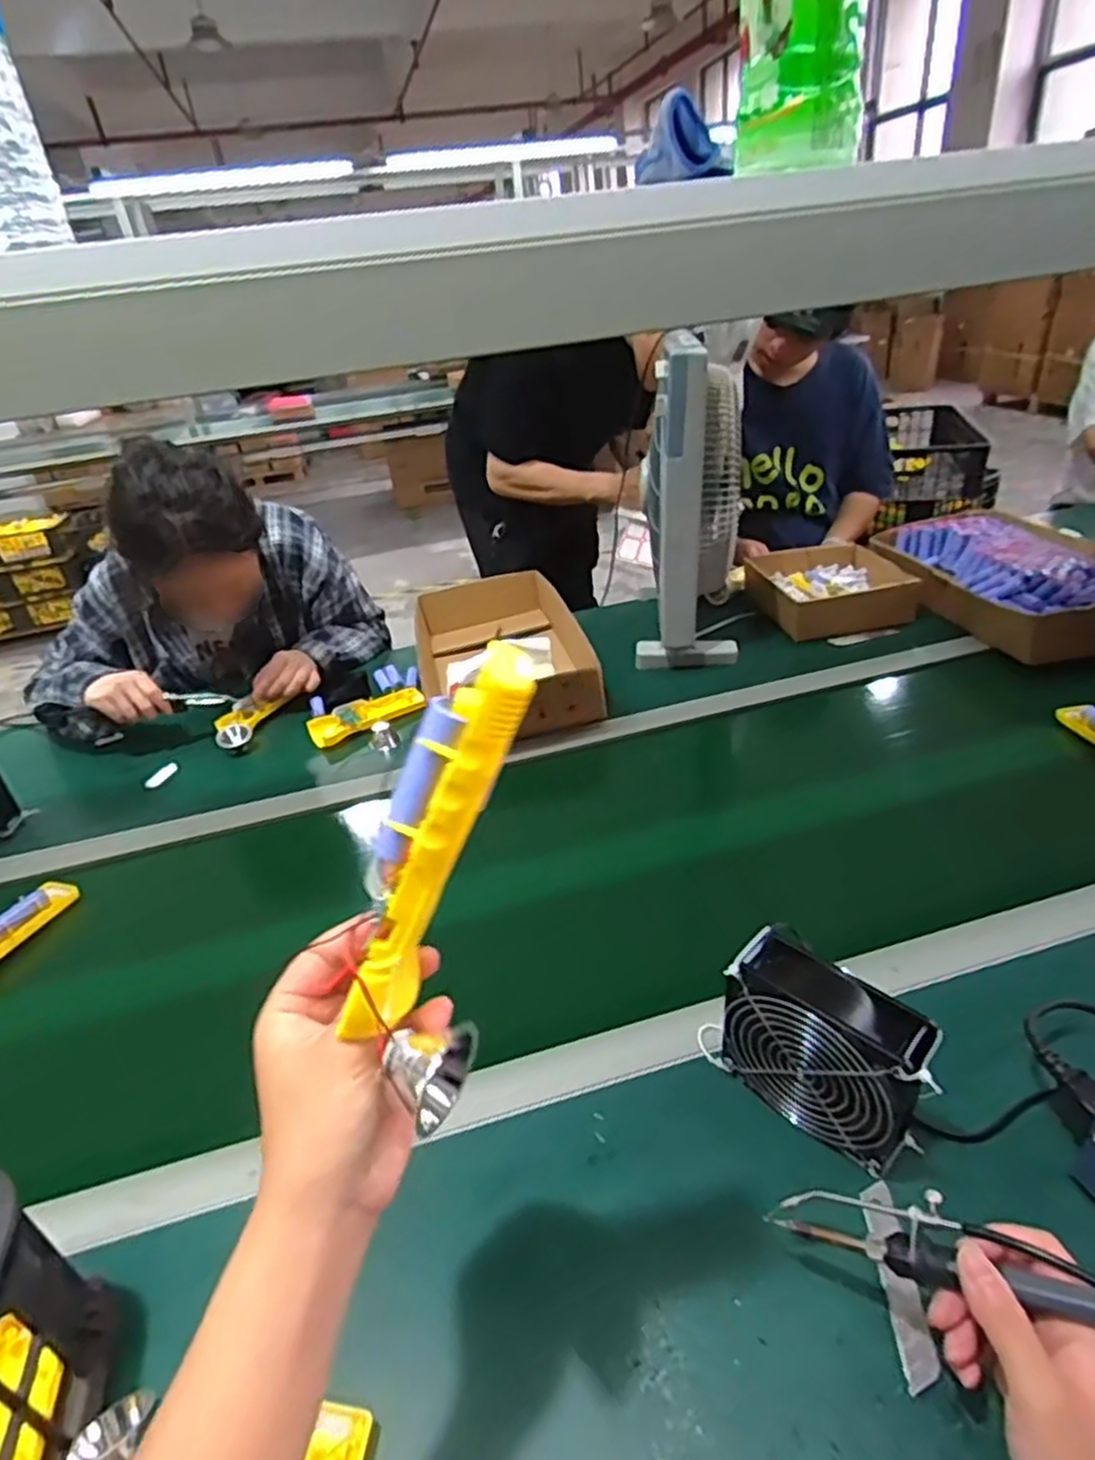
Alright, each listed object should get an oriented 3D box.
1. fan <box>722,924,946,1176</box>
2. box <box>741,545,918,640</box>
[{"bbox_3d":[0.183,0.209,0.495,0.054,0.116,0.132,-31,39,-34],"label":"fan"},{"bbox_3d":[0.460,-0.234,1.230,0.224,0.083,0.233,-8,32,-2],"label":"box"}]

